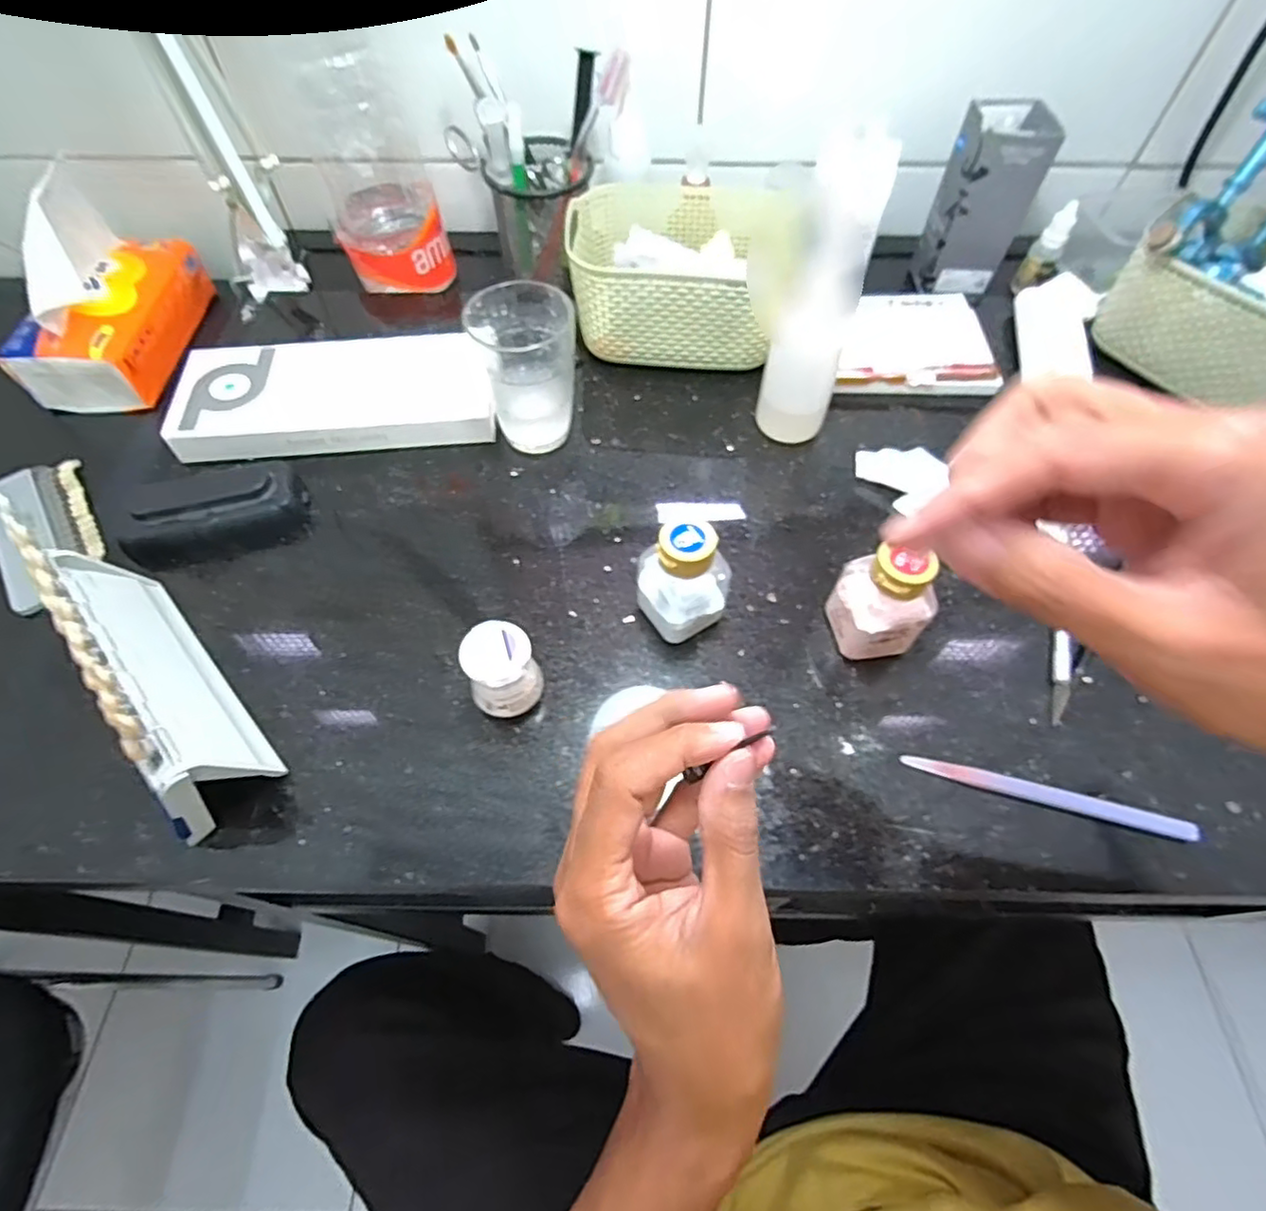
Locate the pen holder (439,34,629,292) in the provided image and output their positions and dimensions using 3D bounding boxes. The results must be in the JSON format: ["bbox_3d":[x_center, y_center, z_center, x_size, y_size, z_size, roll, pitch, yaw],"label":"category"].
[{"bbox_3d":[-0.071,-0.355,0.510,0.113,0.143,0.076,-36,66,-18],"label":"pen holder"}]

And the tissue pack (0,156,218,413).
[{"bbox_3d":[-0.470,-0.278,0.552,0.098,0.125,0.172,0,59,0],"label":"tissue pack"}]

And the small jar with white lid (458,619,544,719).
[{"bbox_3d":[-0.069,0.036,0.336,0.036,0.050,0.037,0,59,0],"label":"small jar with white lid"}]

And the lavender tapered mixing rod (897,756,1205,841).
[{"bbox_3d":[0.212,0.097,0.325,0.140,0.006,0.009,13,60,8],"label":"lavender tapered mixing rod"}]

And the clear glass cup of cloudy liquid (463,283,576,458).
[{"bbox_3d":[-0.069,-0.160,0.431,0.063,0.093,0.059,0,59,0],"label":"clear glass cup of cloudy liquid"}]

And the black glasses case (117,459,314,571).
[{"bbox_3d":[-0.270,-0.058,0.407,0.105,0.028,0.055,-16,61,-9],"label":"black glasses case"}]

